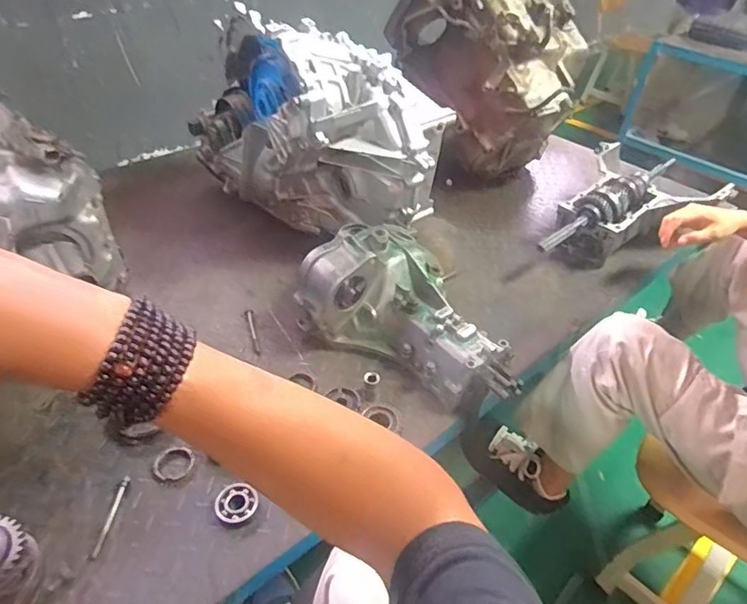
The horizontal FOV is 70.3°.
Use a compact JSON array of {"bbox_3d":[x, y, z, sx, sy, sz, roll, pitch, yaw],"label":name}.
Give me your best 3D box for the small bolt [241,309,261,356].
[{"bbox_3d":[-0.208,0.048,0.915,0.019,0.016,0.110,-12,43,-17],"label":"small bolt"}]

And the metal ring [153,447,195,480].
[{"bbox_3d":[-0.269,0.218,0.713,0.050,0.007,0.048,1,41,-1],"label":"metal ring"}]

